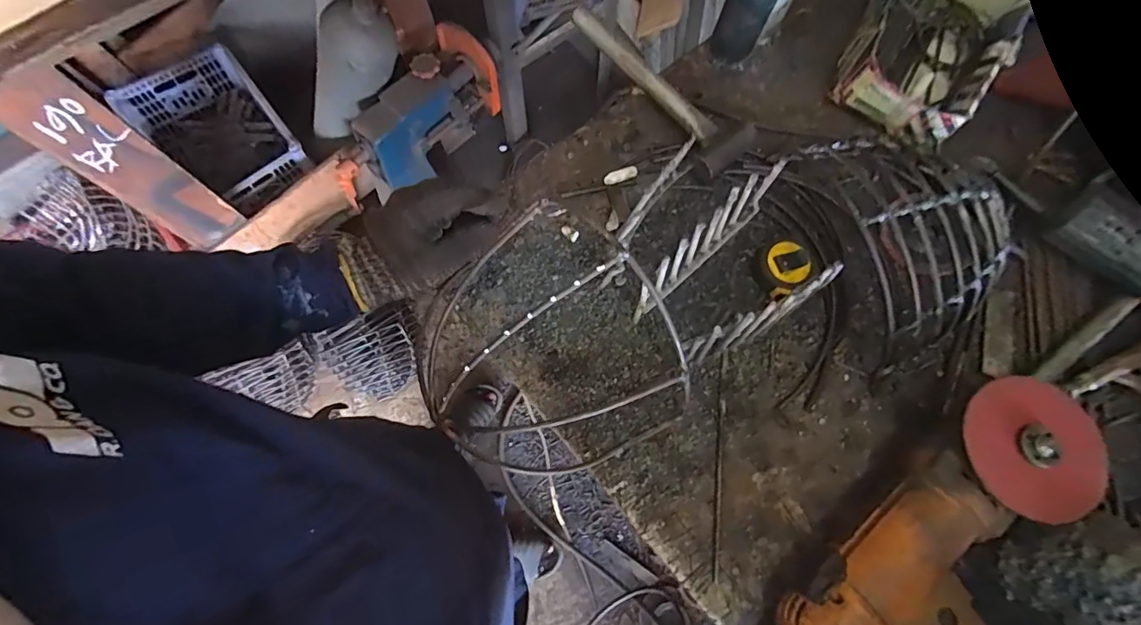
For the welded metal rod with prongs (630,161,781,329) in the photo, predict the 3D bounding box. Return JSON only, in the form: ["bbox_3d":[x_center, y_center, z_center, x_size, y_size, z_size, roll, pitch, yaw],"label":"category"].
[{"bbox_3d":[0.115,-0.055,0.438,0.149,0.108,0.021,-43,76,-13],"label":"welded metal rod with prongs"}]

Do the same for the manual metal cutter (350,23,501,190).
[{"bbox_3d":[-0.343,-0.495,1.190,0.183,0.164,0.379,36,75,11],"label":"manual metal cutter"}]

